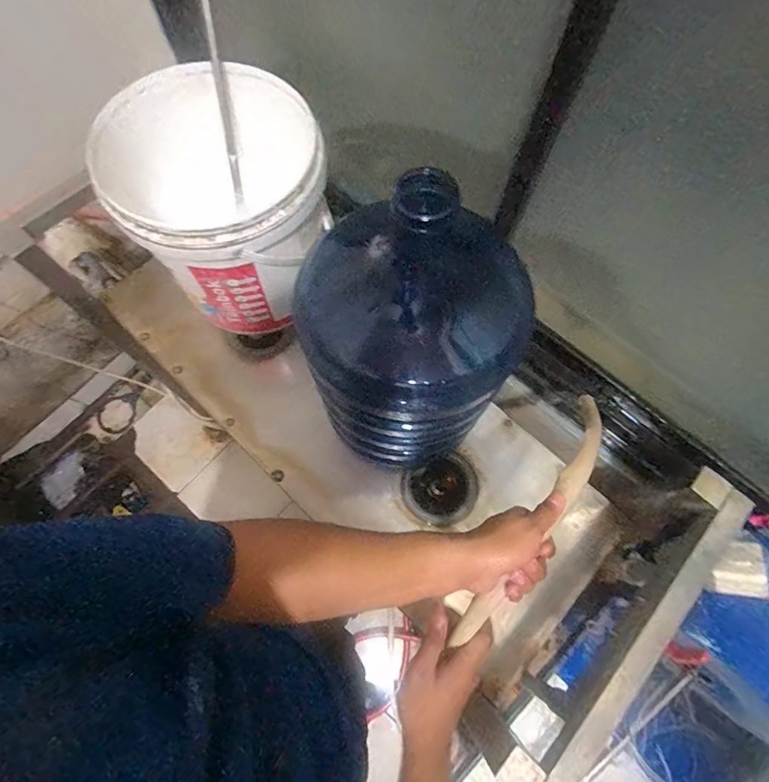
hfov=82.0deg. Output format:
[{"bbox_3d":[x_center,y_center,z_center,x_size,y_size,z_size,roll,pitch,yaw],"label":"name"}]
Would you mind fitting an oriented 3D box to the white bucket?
[{"bbox_3d":[-0.244,-0.280,0.733,0.275,0.314,0.283,0,73,0],"label":"white bucket"}]

